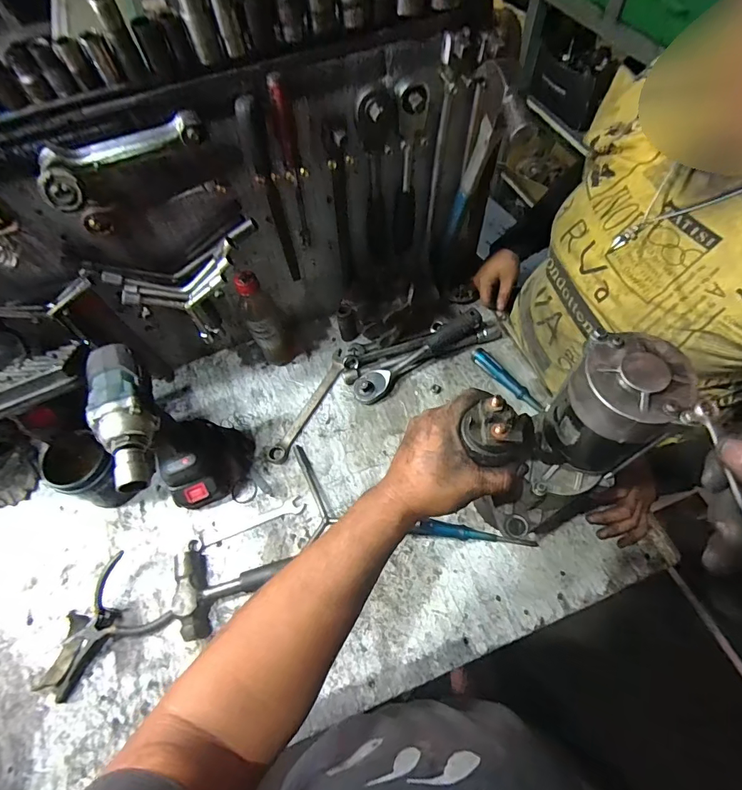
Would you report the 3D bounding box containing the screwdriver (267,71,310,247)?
[{"bbox_3d":[-0.095,-0.271,0.534,0.019,0.226,0.027,-18,62,-6],"label":"screwdriver"}]

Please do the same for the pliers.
[{"bbox_3d":[-0.357,0.303,0.556,0.112,0.039,0.150,39,71,21],"label":"pliers"}]

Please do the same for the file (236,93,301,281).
[{"bbox_3d":[-0.123,-0.243,0.551,0.020,0.253,0.020,-15,62,-5],"label":"file"}]

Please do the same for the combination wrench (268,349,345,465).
[{"bbox_3d":[-0.099,0.015,0.709,0.030,0.007,0.221,24,66,15],"label":"combination wrench"}]

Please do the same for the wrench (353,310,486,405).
[{"bbox_3d":[0.076,-0.068,0.716,0.242,0.052,0.046,-33,65,-14],"label":"wrench"}]

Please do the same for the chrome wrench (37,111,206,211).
[{"bbox_3d":[-0.251,-0.244,0.437,0.168,0.029,0.047,-29,64,-12],"label":"chrome wrench"}]

